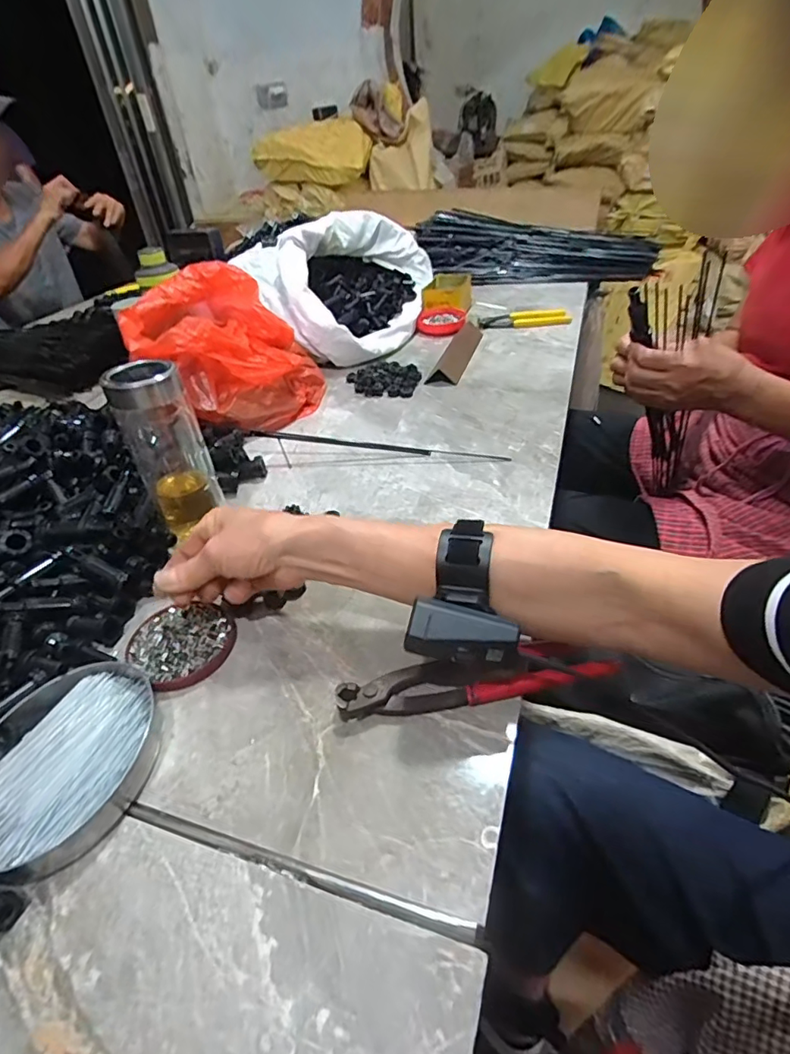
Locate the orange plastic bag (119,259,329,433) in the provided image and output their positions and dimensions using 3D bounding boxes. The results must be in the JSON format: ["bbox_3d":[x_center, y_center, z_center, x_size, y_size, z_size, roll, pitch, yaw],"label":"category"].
[{"bbox_3d":[-0.245,-0.267,0.761,0.248,0.156,0.288,-19,42,-18],"label":"orange plastic bag"}]

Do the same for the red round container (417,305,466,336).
[{"bbox_3d":[0.088,-0.387,0.982,0.085,0.033,0.083,-2,39,2],"label":"red round container"}]

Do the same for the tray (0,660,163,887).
[{"bbox_3d":[-0.217,0.152,0.347,0.106,0.027,0.136,6,40,11],"label":"tray"}]

